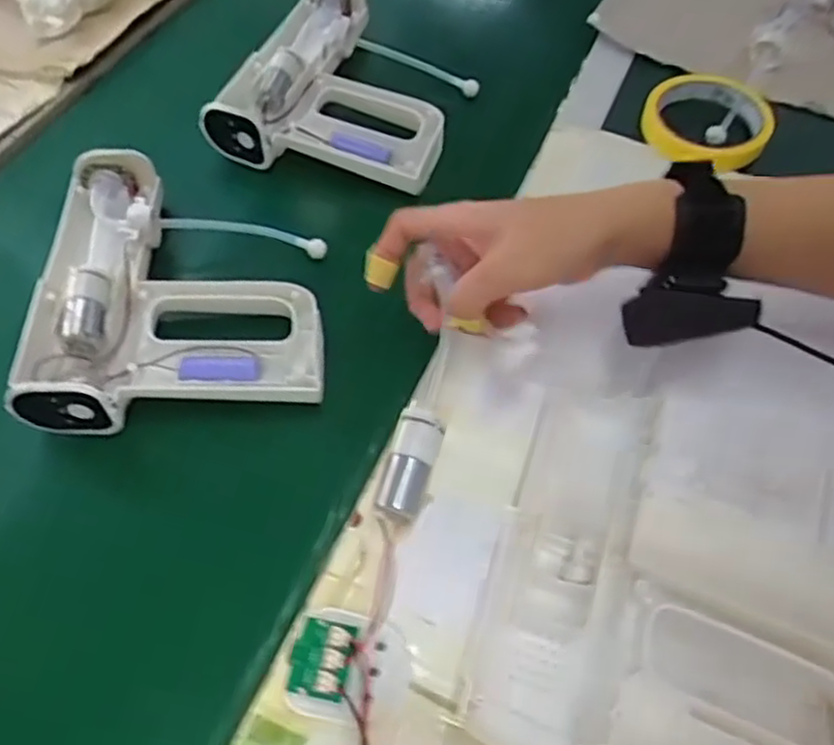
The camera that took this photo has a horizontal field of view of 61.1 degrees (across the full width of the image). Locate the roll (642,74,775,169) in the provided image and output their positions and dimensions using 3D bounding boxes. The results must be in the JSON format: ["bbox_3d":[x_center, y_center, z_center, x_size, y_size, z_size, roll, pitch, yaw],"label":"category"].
[{"bbox_3d":[0.223,-0.195,0.542,0.094,0.025,0.089,14,57,12],"label":"roll"}]

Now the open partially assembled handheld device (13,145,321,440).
[{"bbox_3d":[-0.161,-0.068,0.468,0.183,0.039,0.211,-8,55,-3],"label":"open partially assembled handheld device"}]

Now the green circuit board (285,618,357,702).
[{"bbox_3d":[-0.045,0.136,0.336,0.028,0.010,0.034,7,56,8],"label":"green circuit board"}]

